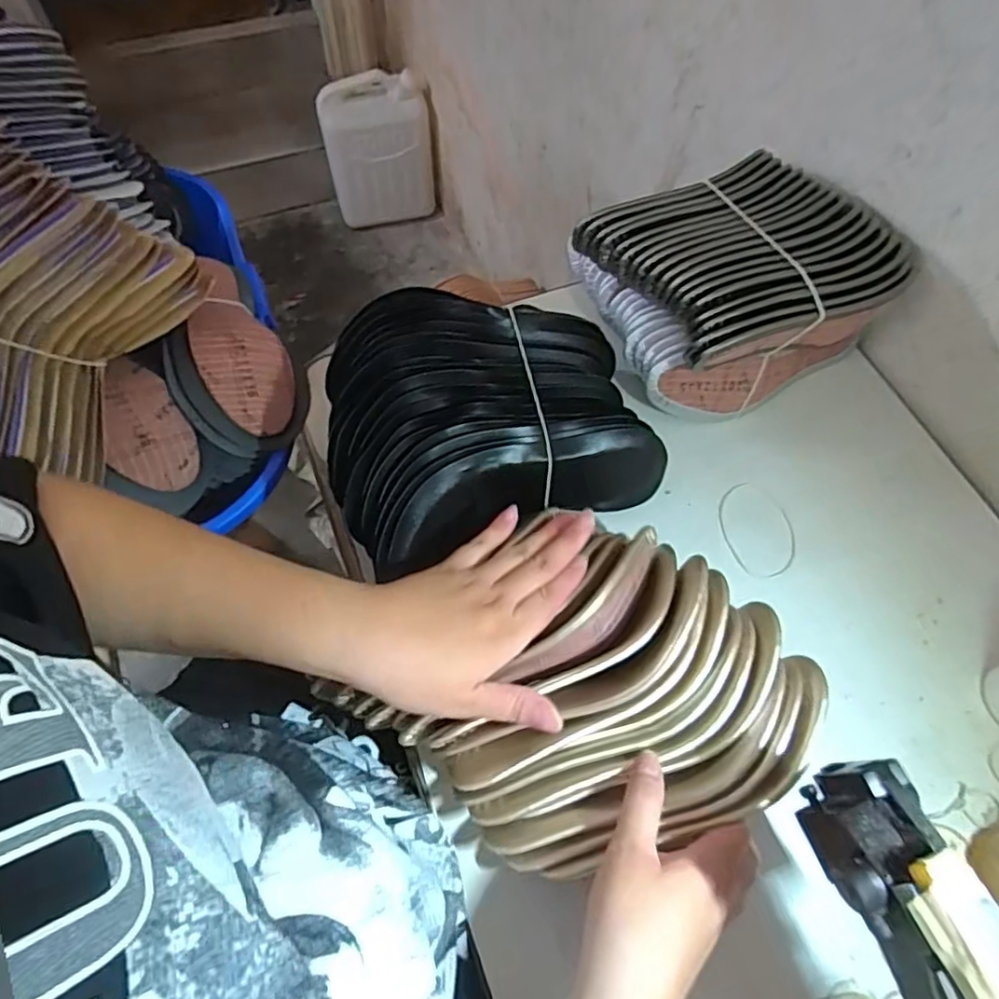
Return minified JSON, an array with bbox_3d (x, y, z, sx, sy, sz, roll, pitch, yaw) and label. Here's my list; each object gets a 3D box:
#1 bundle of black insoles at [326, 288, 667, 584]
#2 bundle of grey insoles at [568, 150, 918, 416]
[{"bbox_3d":[-0.017,-0.065,0.499,0.246,0.081,0.214,-20,66,-12],"label":"bundle of black insoles"},{"bbox_3d":[0.201,-0.181,0.540,0.194,0.125,0.187,-27,68,-15],"label":"bundle of grey insoles"}]

